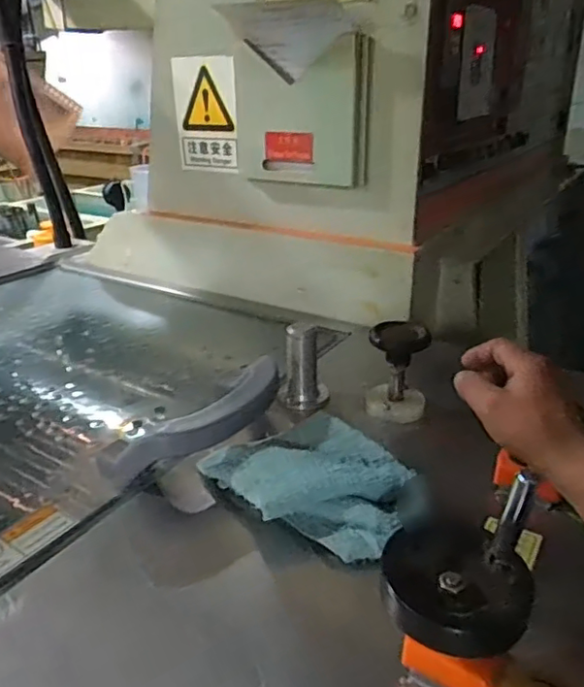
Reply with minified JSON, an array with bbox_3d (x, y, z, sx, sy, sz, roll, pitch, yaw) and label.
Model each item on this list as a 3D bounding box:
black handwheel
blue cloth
[{"bbox_3d":[0.108,0.137,0.375,0.094,0.080,0.090,7,26,16],"label":"black handwheel"},{"bbox_3d":[0.028,0.130,0.583,0.174,0.042,0.217,-17,30,-32],"label":"blue cloth"}]

